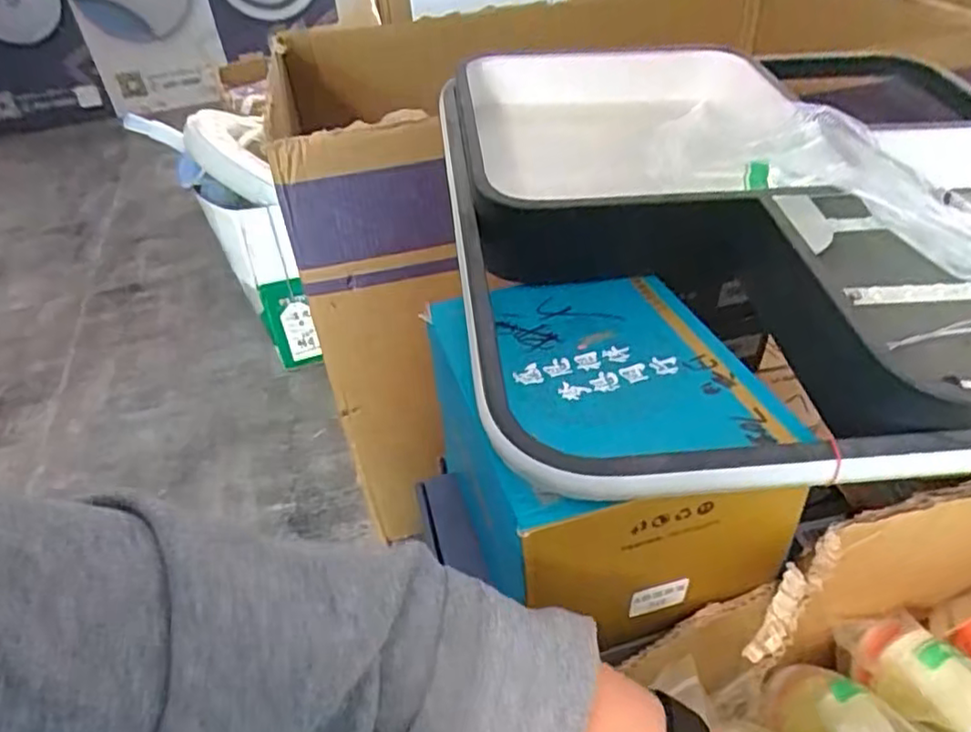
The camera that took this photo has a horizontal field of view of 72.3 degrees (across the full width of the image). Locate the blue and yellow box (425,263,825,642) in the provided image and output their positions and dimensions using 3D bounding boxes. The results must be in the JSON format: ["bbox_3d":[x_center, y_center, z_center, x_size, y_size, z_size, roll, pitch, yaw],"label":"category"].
[{"bbox_3d":[0.068,0.049,0.434,0.164,0.127,0.198,-12,39,-8],"label":"blue and yellow box"}]

